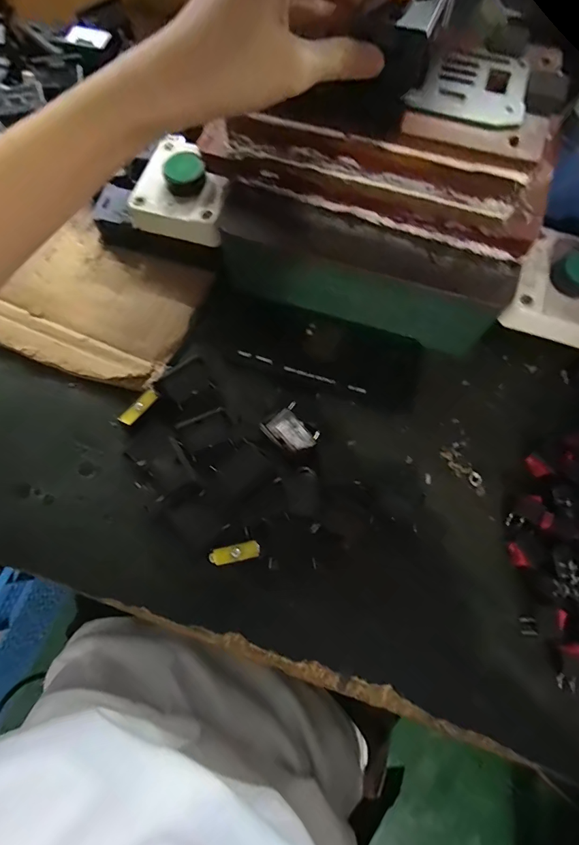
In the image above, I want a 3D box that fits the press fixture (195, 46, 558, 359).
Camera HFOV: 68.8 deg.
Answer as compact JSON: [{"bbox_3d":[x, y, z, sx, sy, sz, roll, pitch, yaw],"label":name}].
[{"bbox_3d":[0.052,-0.151,0.282,0.211,0.110,0.129,18,75,6],"label":"press fixture"}]

